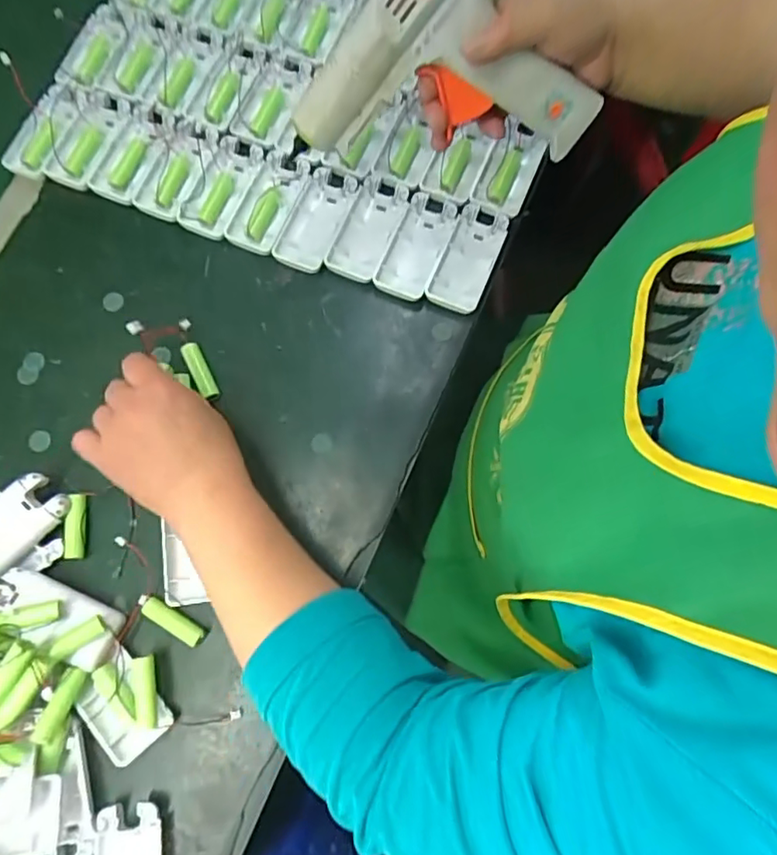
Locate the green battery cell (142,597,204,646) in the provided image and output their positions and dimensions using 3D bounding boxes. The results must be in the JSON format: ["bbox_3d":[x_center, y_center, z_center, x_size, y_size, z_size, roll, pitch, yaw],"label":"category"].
[{"bbox_3d":[-0.162,0.146,0.443,0.050,0.015,0.014,31,80,8],"label":"green battery cell"}]

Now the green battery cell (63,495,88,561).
[{"bbox_3d":[-0.243,0.077,0.456,0.014,0.017,0.049,0,77,1],"label":"green battery cell"}]

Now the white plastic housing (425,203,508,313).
[{"bbox_3d":[0.067,-0.142,0.492,0.043,0.015,0.092,22,79,6],"label":"white plastic housing"}]

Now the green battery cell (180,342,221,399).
[{"bbox_3d":[-0.155,-0.046,0.484,0.014,0.015,0.052,-26,78,-5],"label":"green battery cell"}]

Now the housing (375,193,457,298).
[{"bbox_3d":[0.024,-0.153,0.496,0.044,0.013,0.091,24,79,6],"label":"housing"}]

